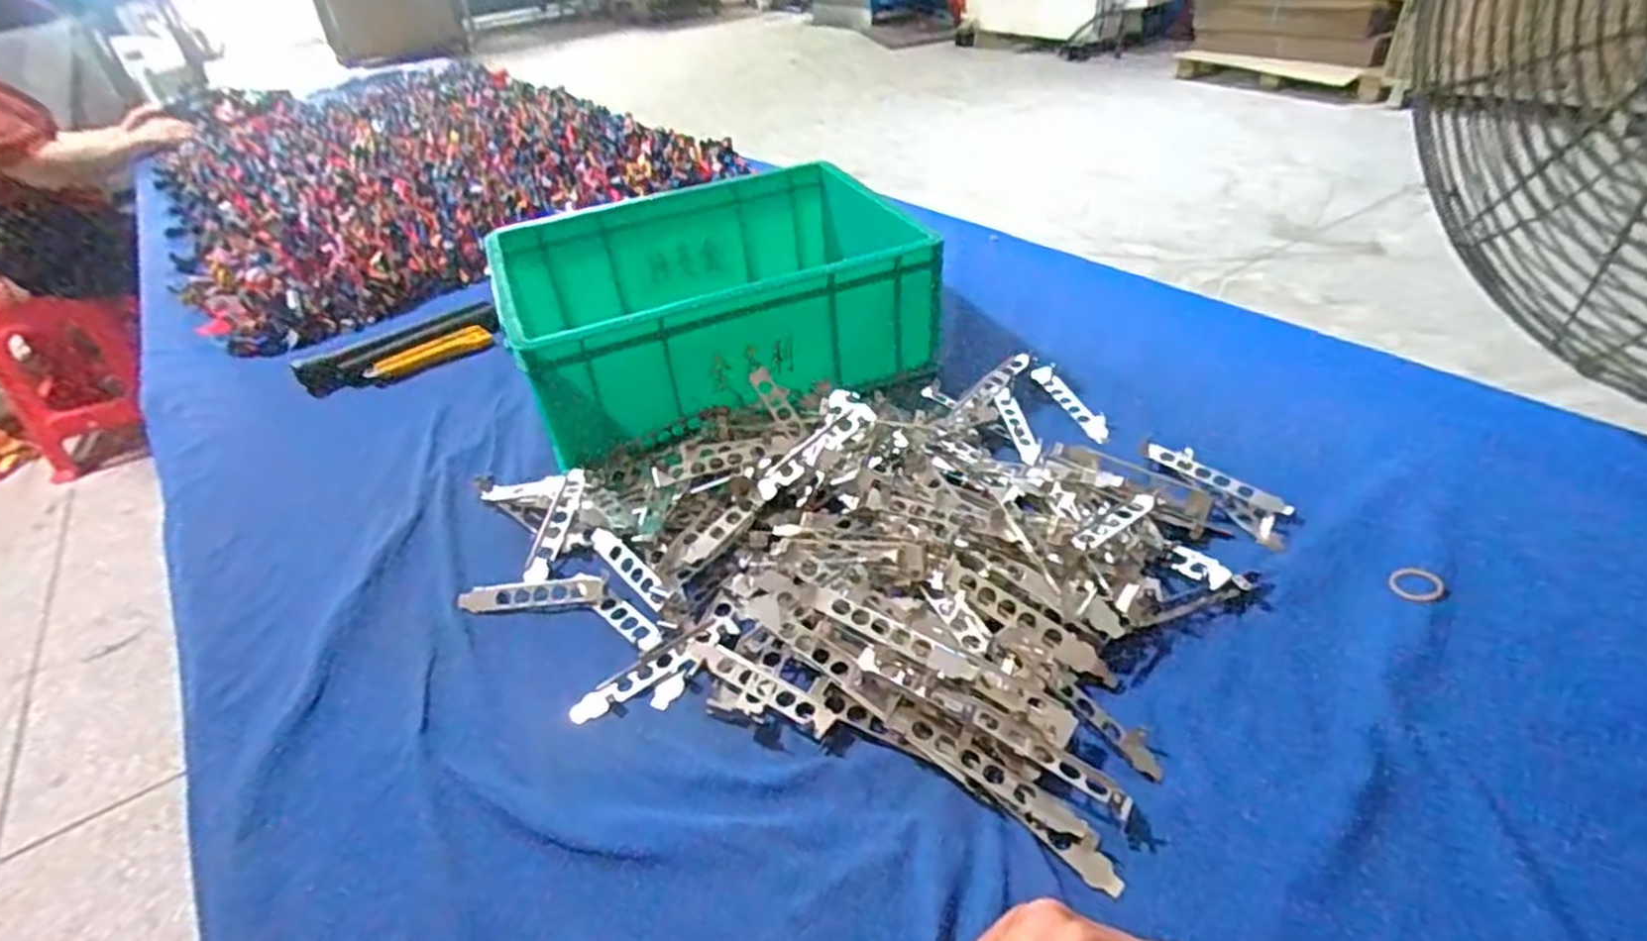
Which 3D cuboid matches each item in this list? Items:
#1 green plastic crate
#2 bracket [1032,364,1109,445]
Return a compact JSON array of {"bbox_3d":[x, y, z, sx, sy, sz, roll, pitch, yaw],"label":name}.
[{"bbox_3d":[-0.116,-0.182,0.842,0.400,0.137,0.316,-17,40,-12],"label":"green plastic crate"},{"bbox_3d":[0.238,-0.065,0.761,0.027,0.016,0.115,-16,40,-11],"label":"bracket"}]

